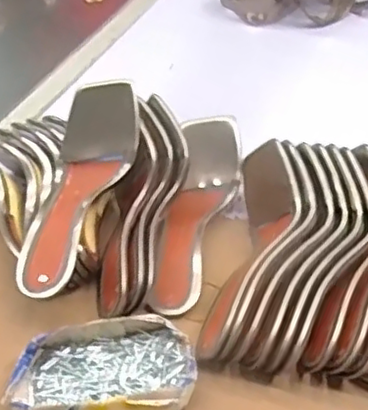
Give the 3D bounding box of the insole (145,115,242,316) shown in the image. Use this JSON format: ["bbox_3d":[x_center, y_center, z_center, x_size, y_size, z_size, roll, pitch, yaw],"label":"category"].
[{"bbox_3d":[0.009,0.009,0.595,0.059,0.045,0.215,6,50,14],"label":"insole"}]

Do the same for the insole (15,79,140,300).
[{"bbox_3d":[-0.098,-0.016,0.571,0.080,0.044,0.215,8,59,17],"label":"insole"}]

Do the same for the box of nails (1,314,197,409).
[{"bbox_3d":[-0.059,0.124,0.471,0.128,0.029,0.088,-10,39,-7],"label":"box of nails"}]

